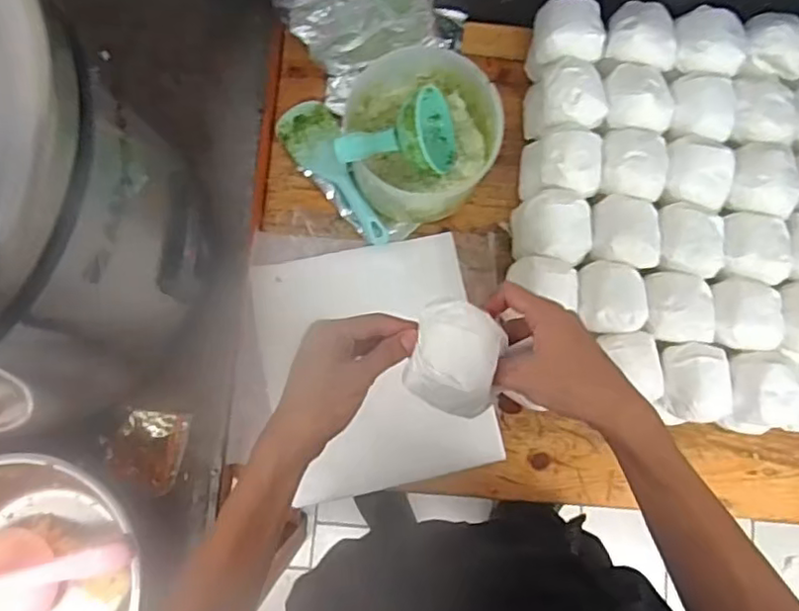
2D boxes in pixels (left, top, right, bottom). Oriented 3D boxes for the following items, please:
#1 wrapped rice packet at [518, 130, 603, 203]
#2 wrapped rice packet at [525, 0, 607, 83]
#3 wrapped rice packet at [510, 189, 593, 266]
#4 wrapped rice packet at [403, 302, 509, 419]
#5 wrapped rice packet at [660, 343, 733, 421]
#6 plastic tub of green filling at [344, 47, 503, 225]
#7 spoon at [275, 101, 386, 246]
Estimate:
[{"bbox_3d":[0.188,-0.160,0.718,0.079,0.089,0.077,5,80,-2],"label":"wrapped rice packet"},{"bbox_3d":[0.198,-0.314,0.739,0.077,0.074,0.075,-4,81,-3],"label":"wrapped rice packet"},{"bbox_3d":[0.174,-0.084,0.699,0.075,0.083,0.074,1,81,-2],"label":"wrapped rice packet"},{"bbox_3d":[0.045,0.040,0.477,0.070,0.042,0.082,17,80,0],"label":"wrapped rice packet"},{"bbox_3d":[0.322,0.081,0.662,0.065,0.034,0.082,-5,81,-3],"label":"wrapped rice packet"},{"bbox_3d":[0.022,-0.187,0.698,0.165,0.109,0.159,0,81,-2],"label":"plastic tub of green filling"},{"bbox_3d":[-0.075,-0.156,0.743,0.067,0.020,0.188,-30,83,-7],"label":"spoon"}]

